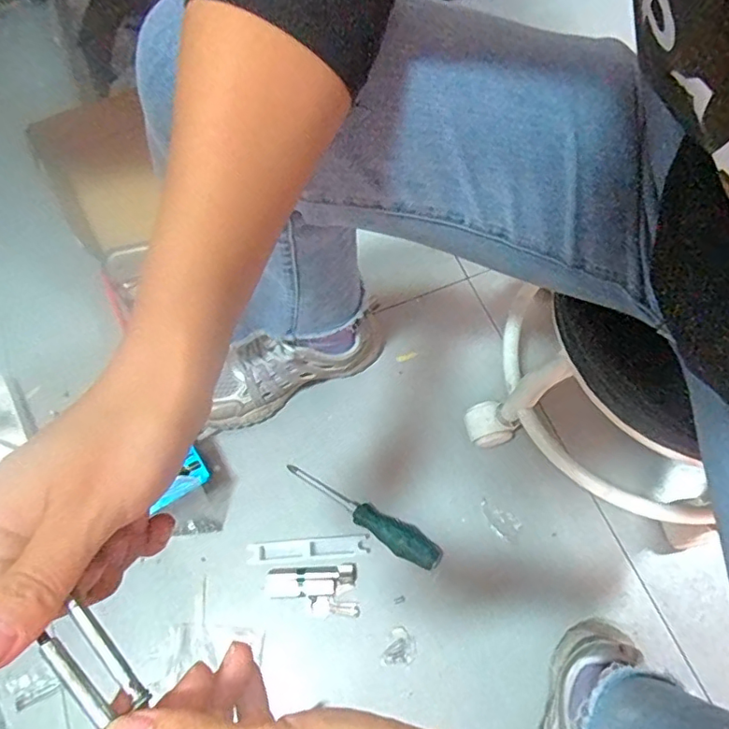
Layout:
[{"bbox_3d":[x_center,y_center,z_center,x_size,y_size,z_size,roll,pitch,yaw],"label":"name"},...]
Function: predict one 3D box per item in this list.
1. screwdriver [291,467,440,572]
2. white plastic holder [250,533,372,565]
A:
[{"bbox_3d":[-0.002,0.160,0.606,0.191,0.028,0.035,32,70,15],"label":"screwdriver"},{"bbox_3d":[-0.061,0.199,0.596,0.127,0.006,0.022,-5,66,-1],"label":"white plastic holder"}]

